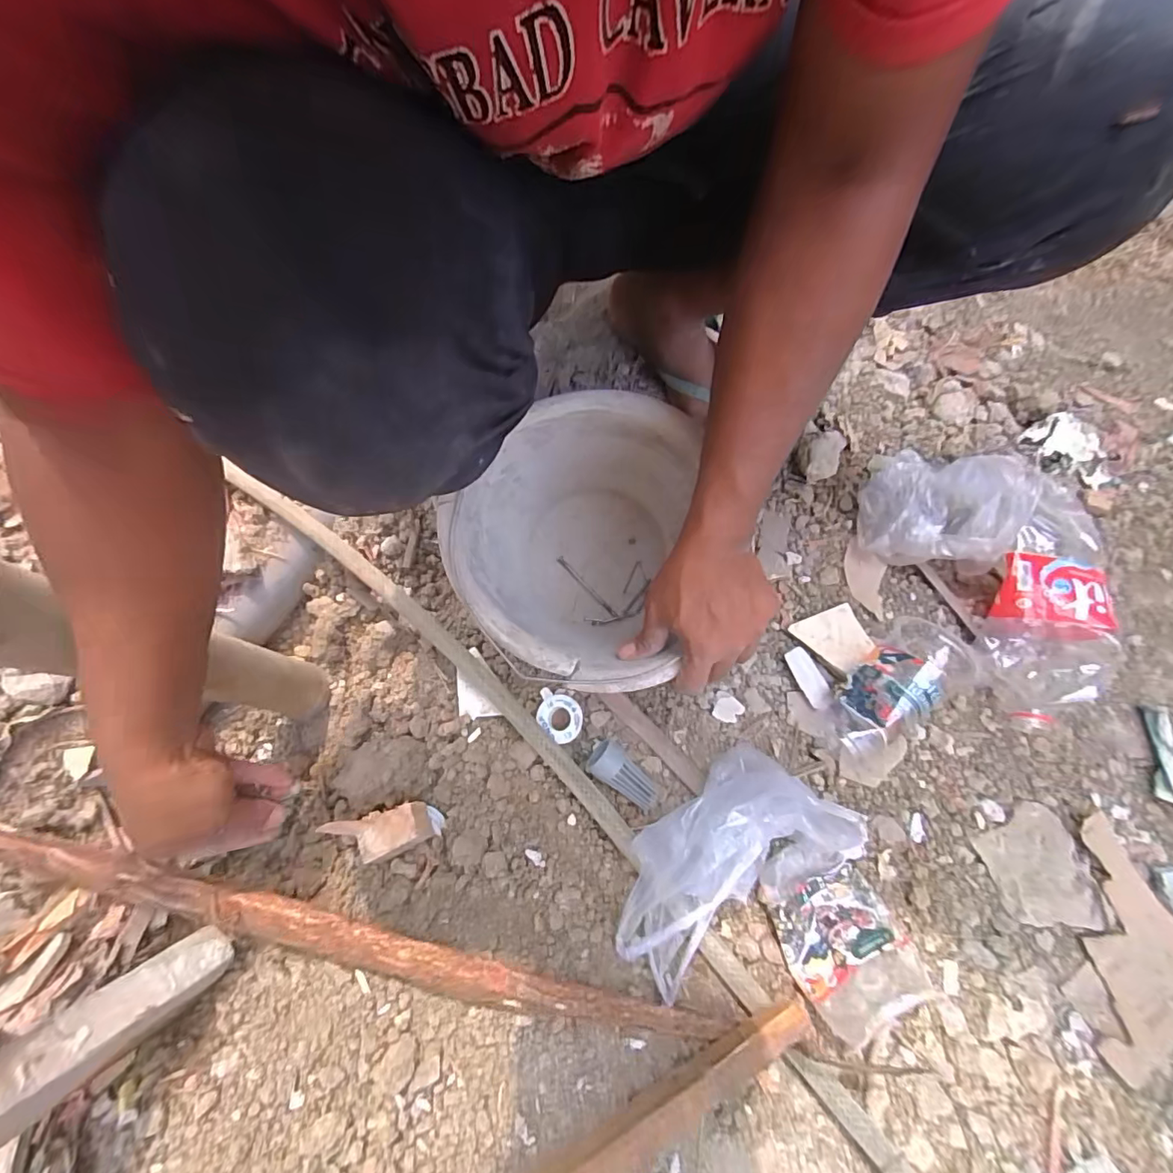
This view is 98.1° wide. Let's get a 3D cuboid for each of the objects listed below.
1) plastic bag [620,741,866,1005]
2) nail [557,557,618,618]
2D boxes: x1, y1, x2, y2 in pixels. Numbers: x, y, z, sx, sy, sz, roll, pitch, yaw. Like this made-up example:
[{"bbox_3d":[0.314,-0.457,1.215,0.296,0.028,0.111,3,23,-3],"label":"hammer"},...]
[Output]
[{"bbox_3d":[0.127,0.253,0.457,0.217,0.112,0.134,-36,72,-14],"label":"plastic bag"},{"bbox_3d":[0.001,0.001,0.596,0.095,0.005,0.008,45,76,2],"label":"nail"}]

